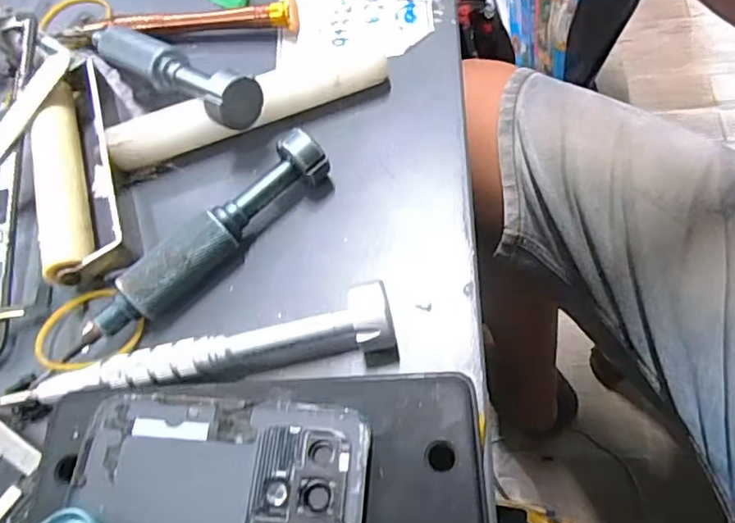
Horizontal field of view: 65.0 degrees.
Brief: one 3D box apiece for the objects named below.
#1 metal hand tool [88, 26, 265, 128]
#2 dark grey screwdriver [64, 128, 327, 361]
[{"bbox_3d":[-0.071,-0.067,0.199,0.087,0.013,0.017,30,69,28],"label":"metal hand tool"},{"bbox_3d":[-0.050,-0.006,0.173,0.091,0.014,0.015,-40,64,-12],"label":"dark grey screwdriver"}]

